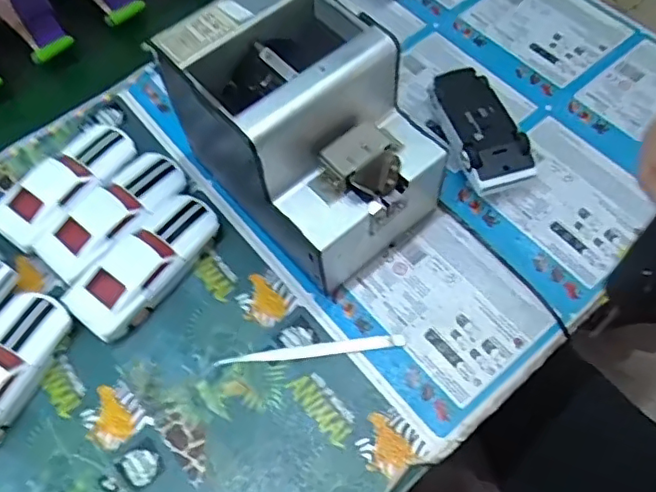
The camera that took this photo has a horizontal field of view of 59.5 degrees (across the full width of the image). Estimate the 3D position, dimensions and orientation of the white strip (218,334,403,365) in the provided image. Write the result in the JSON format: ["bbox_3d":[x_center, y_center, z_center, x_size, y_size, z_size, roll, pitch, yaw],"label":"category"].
[{"bbox_3d":[-0.012,0.079,0.429,0.138,0.005,0.010,-8,60,0],"label":"white strip"}]

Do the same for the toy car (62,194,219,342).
[{"bbox_3d":[-0.142,0.014,0.457,0.054,0.036,0.131,36,70,20],"label":"toy car"}]

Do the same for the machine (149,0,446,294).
[{"bbox_3d":[-0.020,-0.087,0.437,0.129,0.146,0.196,-41,67,-16],"label":"machine"}]

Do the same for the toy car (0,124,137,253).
[{"bbox_3d":[-0.222,-0.053,0.496,0.060,0.038,0.131,31,69,18],"label":"toy car"}]

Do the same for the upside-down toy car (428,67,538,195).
[{"bbox_3d":[0.128,-0.101,0.489,0.050,0.038,0.124,-14,61,-3],"label":"upside-down toy car"}]

